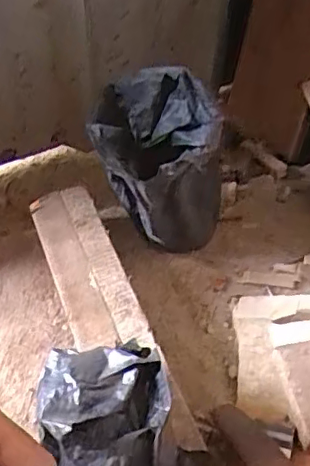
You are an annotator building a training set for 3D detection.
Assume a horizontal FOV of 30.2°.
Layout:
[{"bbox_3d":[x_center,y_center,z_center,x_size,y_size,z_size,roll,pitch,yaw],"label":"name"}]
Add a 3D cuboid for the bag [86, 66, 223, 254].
[{"bbox_3d":[0.004,-0.077,0.652,0.128,0.183,0.133,0,49,-1],"label":"bag"}]

